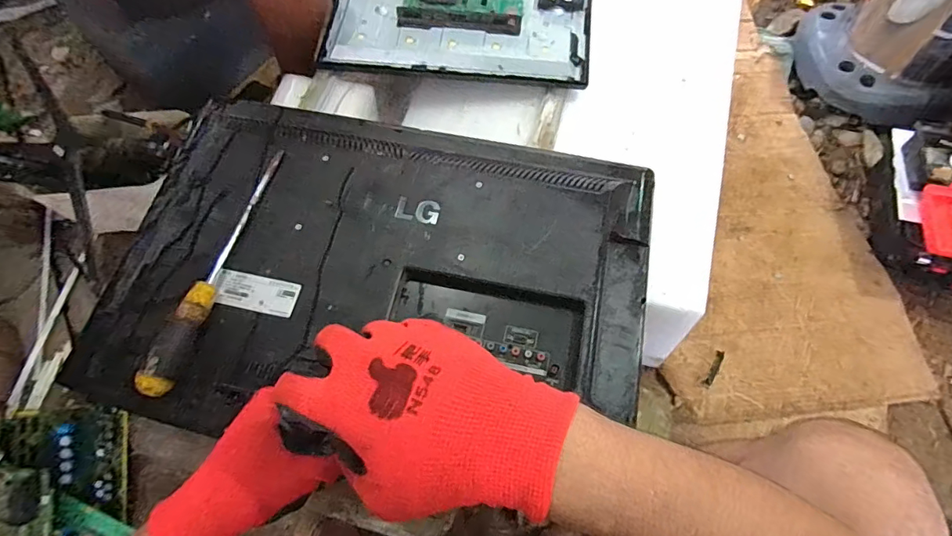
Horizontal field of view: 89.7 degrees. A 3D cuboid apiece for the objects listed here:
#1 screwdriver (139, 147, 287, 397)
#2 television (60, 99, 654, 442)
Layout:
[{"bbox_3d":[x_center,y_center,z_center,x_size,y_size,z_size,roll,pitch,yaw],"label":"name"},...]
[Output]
[{"bbox_3d":[-0.283,-0.010,0.531,0.040,0.040,0.302,16,69,9],"label":"screwdriver"},{"bbox_3d":[-0.106,-0.009,0.553,0.606,0.072,0.391,7,68,5],"label":"television"}]

